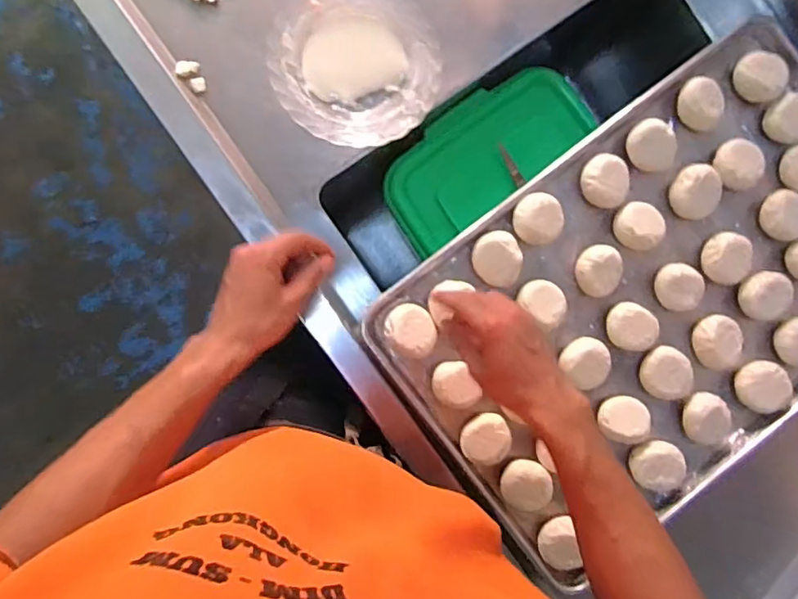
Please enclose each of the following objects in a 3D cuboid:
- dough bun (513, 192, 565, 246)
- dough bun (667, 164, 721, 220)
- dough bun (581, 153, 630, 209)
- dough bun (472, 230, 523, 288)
[{"bbox_3d":[0.154,-0.088,0.631,0.055,0.031,0.054,0,93,-7],"label":"dough bun"},{"bbox_3d":[0.341,-0.123,0.649,0.050,0.025,0.059,-15,95,-6],"label":"dough bun"},{"bbox_3d":[0.232,-0.134,0.640,0.059,0.032,0.057,0,93,-7],"label":"dough bun"},{"bbox_3d":[0.108,-0.044,0.624,0.050,0.023,0.061,-17,95,-6],"label":"dough bun"}]

